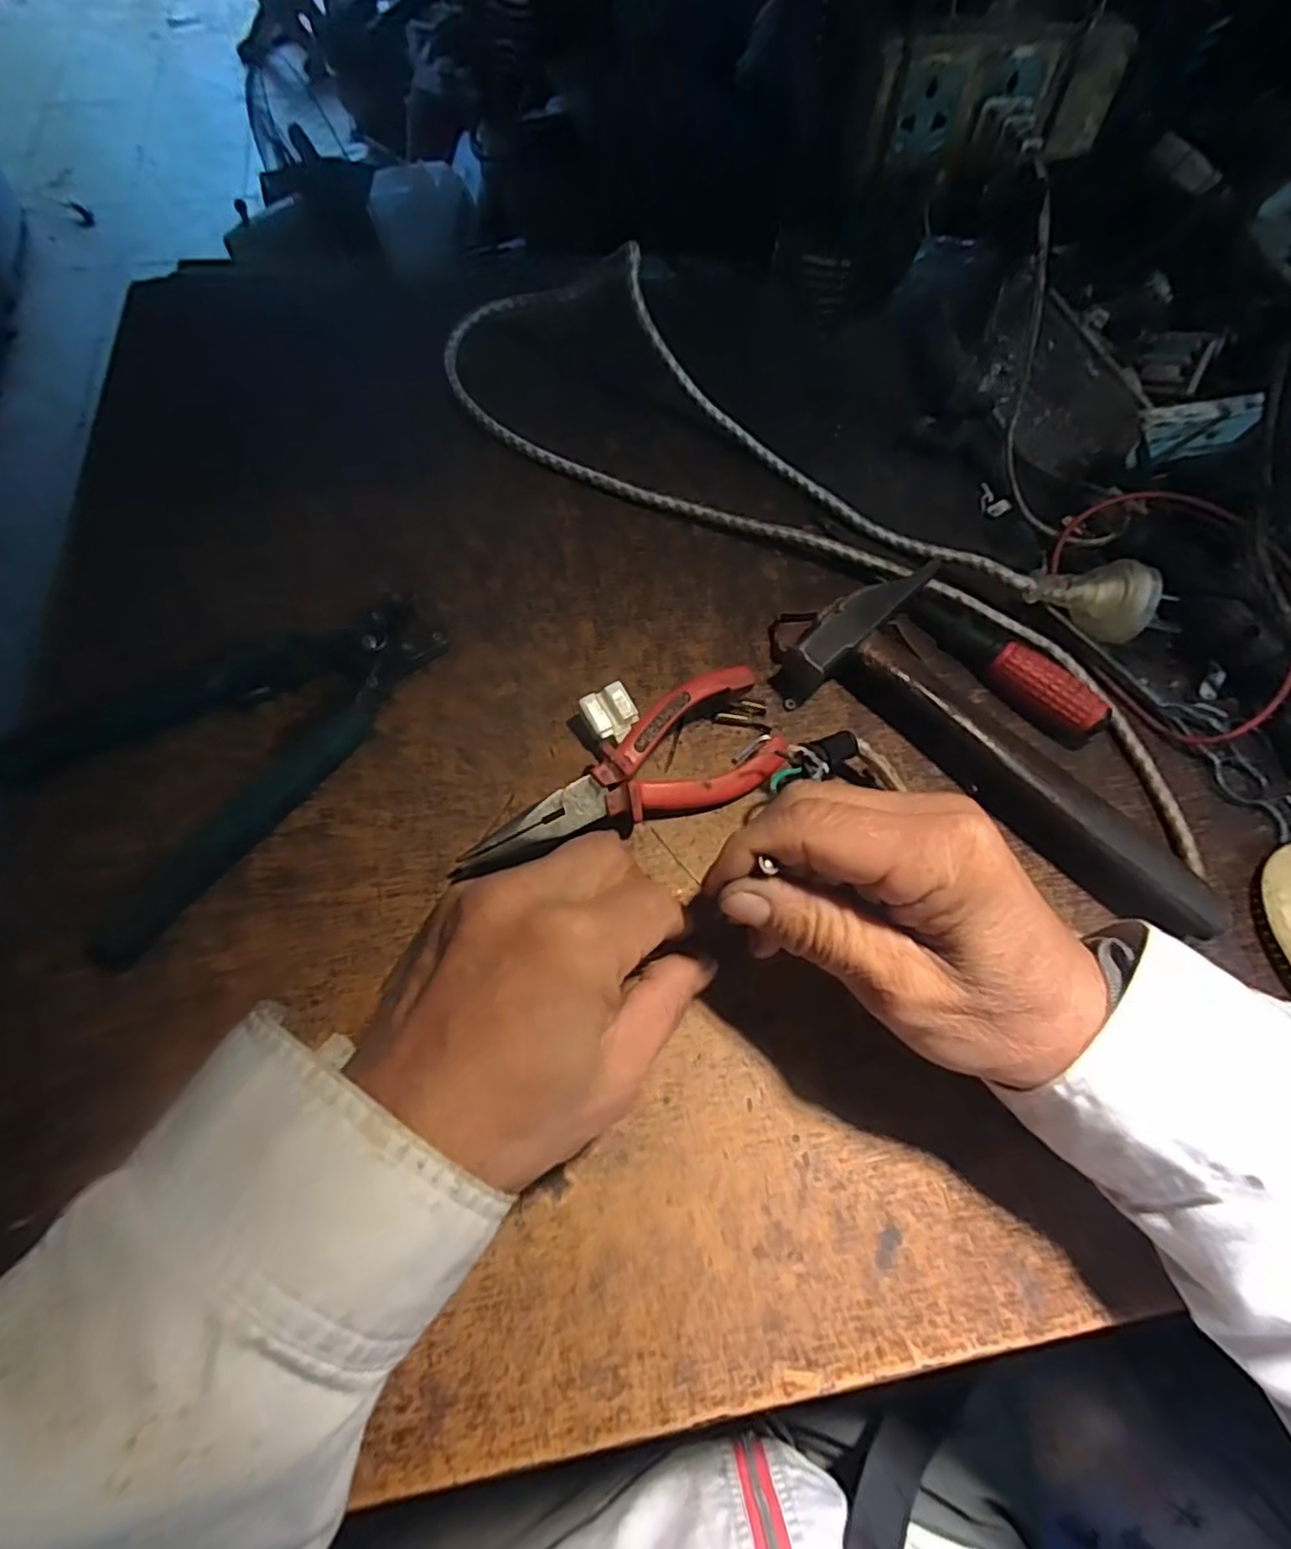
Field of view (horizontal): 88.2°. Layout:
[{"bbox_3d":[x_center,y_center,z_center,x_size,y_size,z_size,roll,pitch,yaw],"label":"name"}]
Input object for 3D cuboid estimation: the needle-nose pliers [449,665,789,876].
[{"bbox_3d":[-0.009,0.002,0.282,0.145,0.018,0.049,-25,69,-13],"label":"needle-nose pliers"}]

